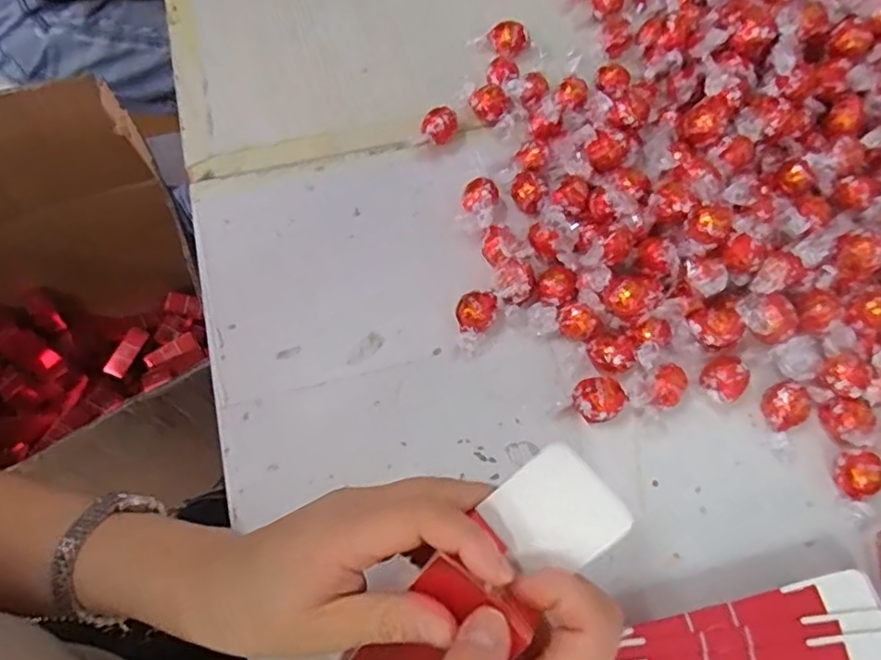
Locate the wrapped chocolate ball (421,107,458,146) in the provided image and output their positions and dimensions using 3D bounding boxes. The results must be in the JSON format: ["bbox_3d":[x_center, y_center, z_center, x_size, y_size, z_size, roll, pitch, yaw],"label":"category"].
[{"bbox_3d":[0.000,-0.165,0.498,0.028,0.025,0.021,0,66,0],"label":"wrapped chocolate ball"}]

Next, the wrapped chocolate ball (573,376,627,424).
[{"bbox_3d":[0.104,0.047,0.406,0.031,0.023,0.029,0,66,0],"label":"wrapped chocolate ball"}]

